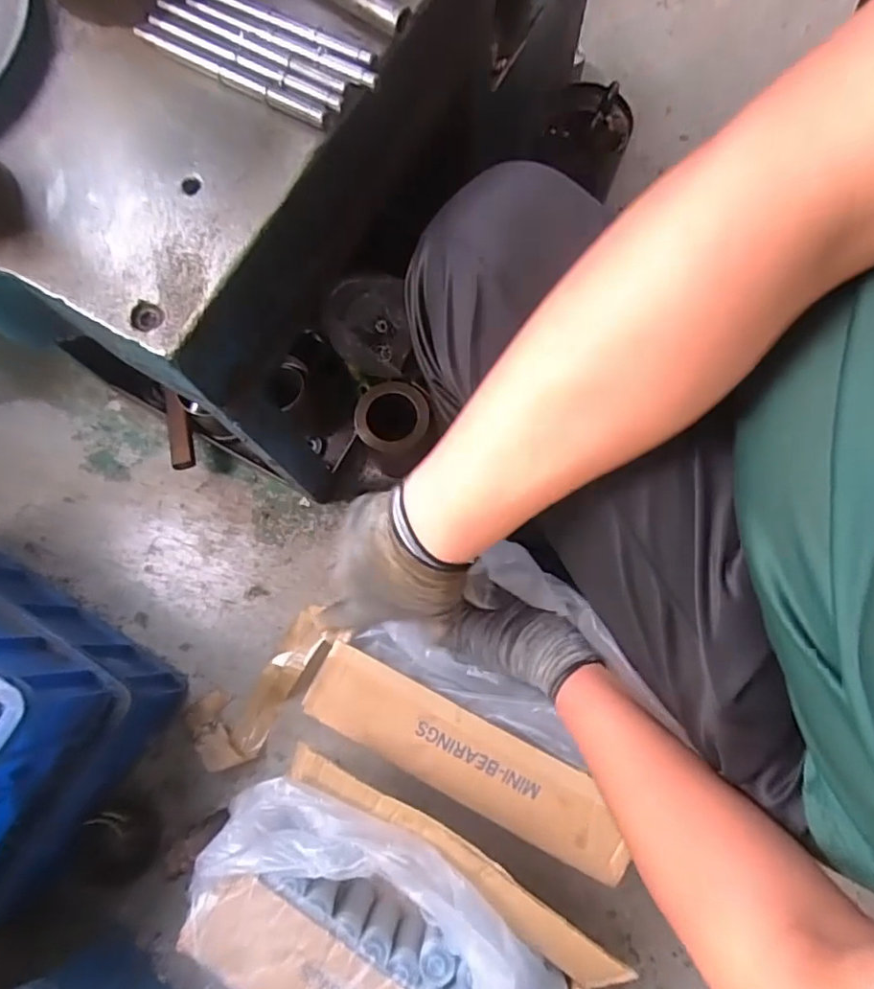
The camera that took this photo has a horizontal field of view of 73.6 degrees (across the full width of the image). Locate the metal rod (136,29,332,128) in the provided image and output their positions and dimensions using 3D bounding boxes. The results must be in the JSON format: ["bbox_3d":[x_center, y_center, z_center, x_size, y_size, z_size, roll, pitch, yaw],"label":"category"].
[{"bbox_3d":[-0.149,-0.301,0.422,0.166,0.009,0.012,28,79,8],"label":"metal rod"}]

